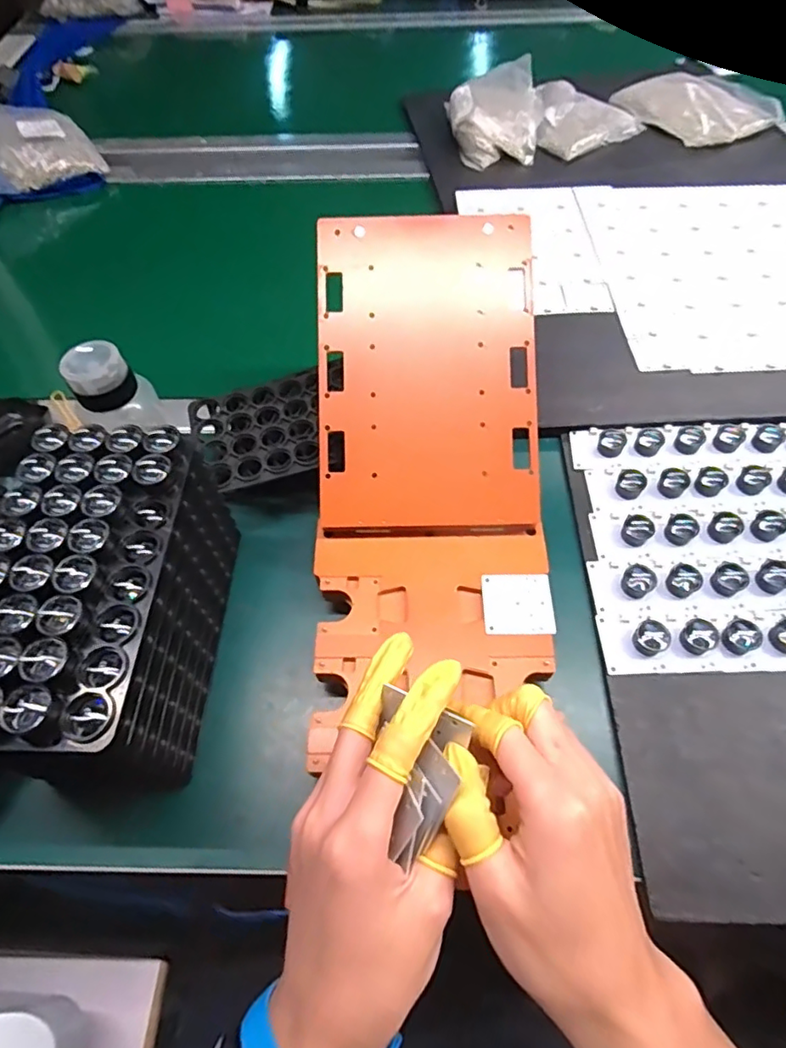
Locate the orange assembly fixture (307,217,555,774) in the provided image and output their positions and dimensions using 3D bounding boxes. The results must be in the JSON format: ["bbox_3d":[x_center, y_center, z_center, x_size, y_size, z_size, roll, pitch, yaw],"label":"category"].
[{"bbox_3d":[0.026,-0.052,0.404,0.159,0.042,0.351,-1,83,3],"label":"orange assembly fixture"}]

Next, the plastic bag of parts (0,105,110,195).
[{"bbox_3d":[-0.542,-0.517,0.770,0.252,0.054,0.190,-21,60,-10],"label":"plastic bag of parts"}]

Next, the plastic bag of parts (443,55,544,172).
[{"bbox_3d":[0.139,-0.546,0.750,0.123,0.049,0.141,-6,59,-1],"label":"plastic bag of parts"}]

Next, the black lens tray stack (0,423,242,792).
[{"bbox_3d":[-0.174,0.054,0.353,0.099,0.130,0.201,0,59,3],"label":"black lens tray stack"}]

